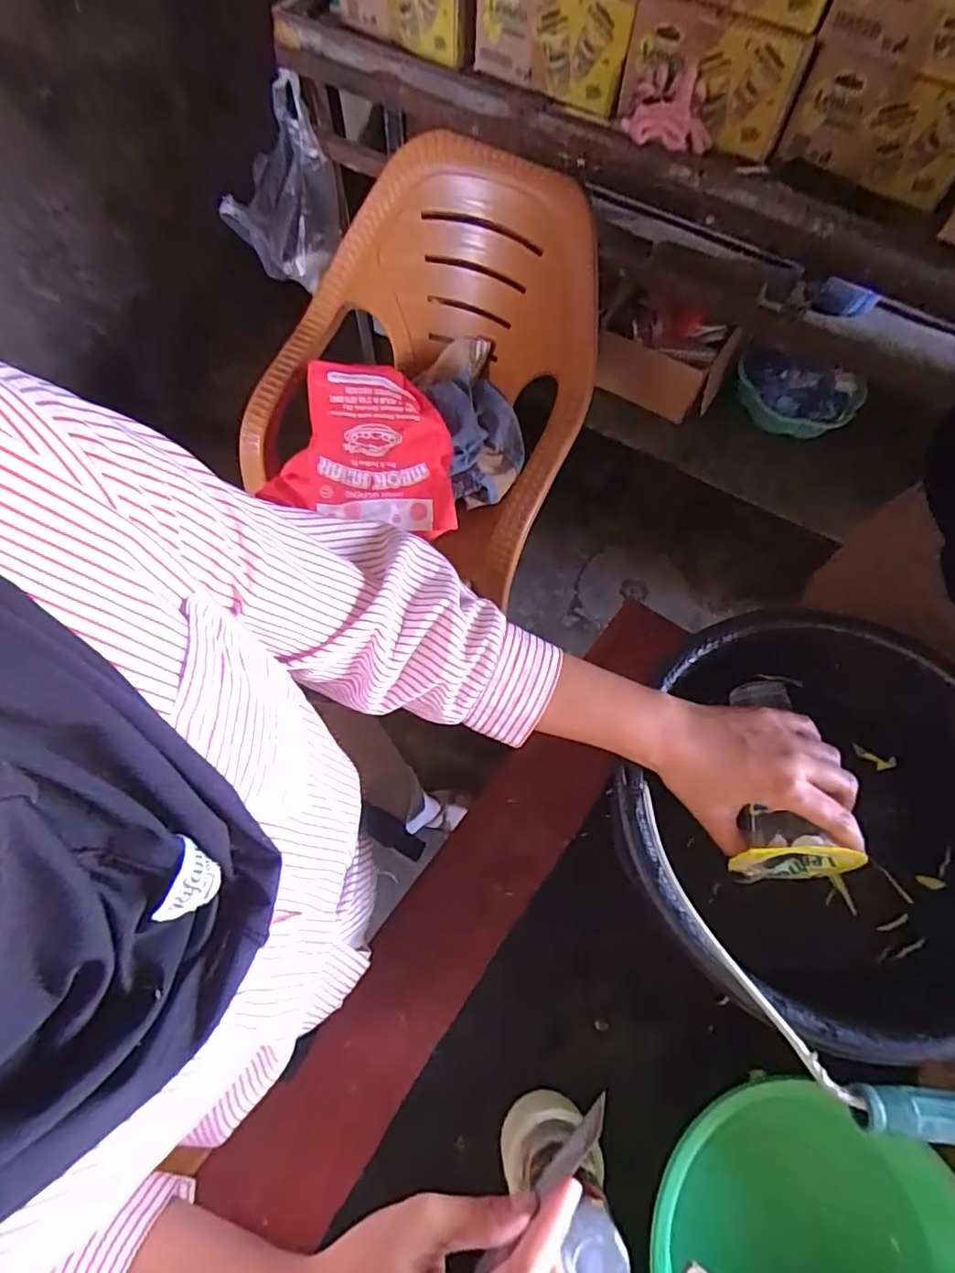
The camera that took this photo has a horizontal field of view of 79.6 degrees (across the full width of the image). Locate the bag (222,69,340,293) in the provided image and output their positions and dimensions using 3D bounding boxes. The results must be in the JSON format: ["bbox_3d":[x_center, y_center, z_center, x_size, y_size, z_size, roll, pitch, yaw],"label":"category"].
[{"bbox_3d":[-0.370,-0.825,1.103,0.197,0.316,0.202,-15,69,-6],"label":"bag"}]

